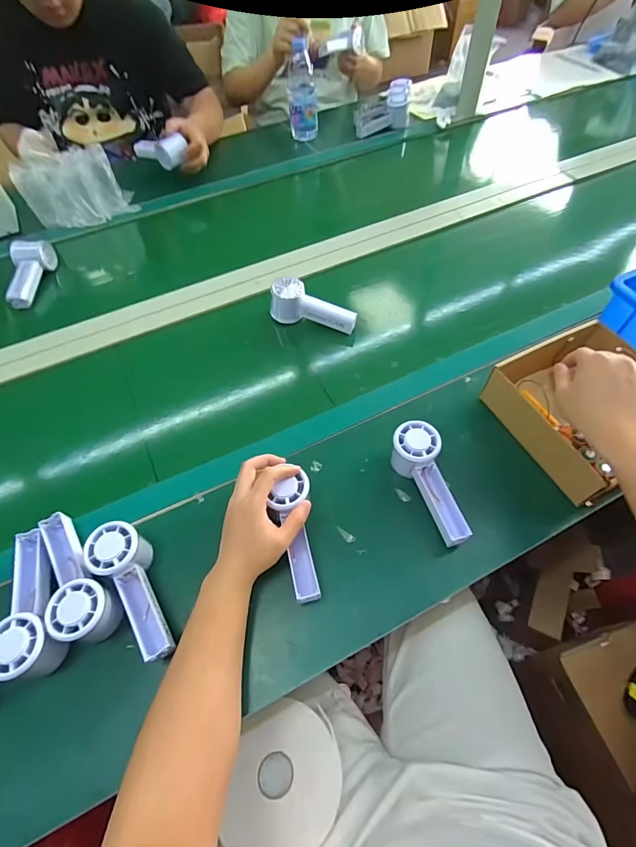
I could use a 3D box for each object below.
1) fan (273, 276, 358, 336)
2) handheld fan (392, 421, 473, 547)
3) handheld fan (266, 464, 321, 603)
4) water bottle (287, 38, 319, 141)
[{"bbox_3d":[-0.004,-0.200,0.687,0.149,0.063,0.045,16,60,14],"label":"fan"},{"bbox_3d":[0.138,0.076,0.509,0.054,0.064,0.153,-18,70,-7],"label":"handheld fan"},{"bbox_3d":[-0.024,0.129,0.461,0.046,0.031,0.135,-11,73,-3],"label":"handheld fan"},{"bbox_3d":[-0.041,-0.847,1.037,0.071,0.187,0.067,-2,57,3],"label":"water bottle"}]

